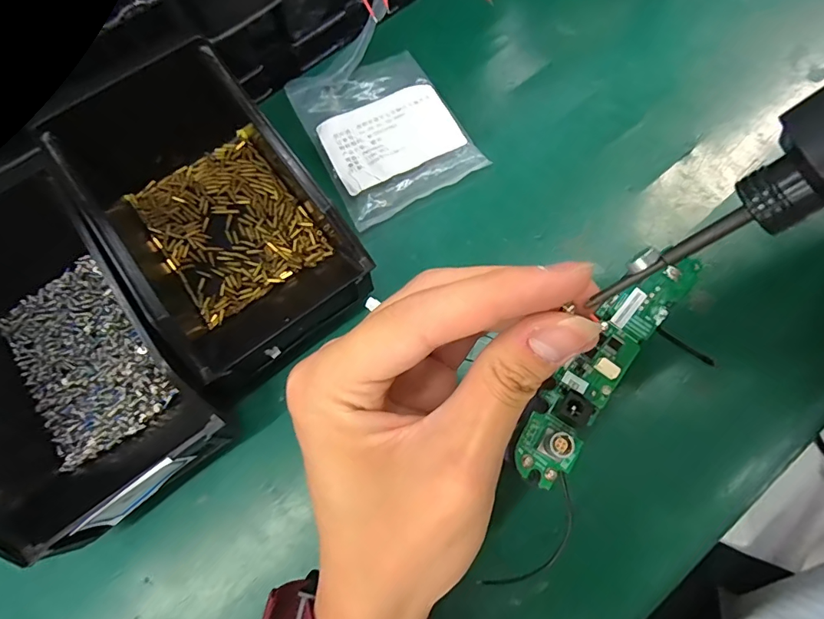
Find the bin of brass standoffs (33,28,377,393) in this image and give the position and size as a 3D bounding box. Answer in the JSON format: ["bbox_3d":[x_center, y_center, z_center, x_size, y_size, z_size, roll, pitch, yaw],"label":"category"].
[{"bbox_3d":[-0.124,-0.067,0.271,0.104,0.069,0.212,-36,77,-10],"label":"bin of brass standoffs"}]

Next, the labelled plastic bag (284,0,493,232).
[{"bbox_3d":[-0.023,-0.133,0.311,0.096,0.017,0.133,-30,76,-8],"label":"labelled plastic bag"}]

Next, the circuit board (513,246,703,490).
[{"bbox_3d":[0.079,0.021,0.185,0.023,0.011,0.110,37,84,10],"label":"circuit board"}]

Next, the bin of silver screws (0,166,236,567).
[{"bbox_3d":[-0.186,0.025,0.237,0.120,0.074,0.174,-36,77,-10],"label":"bin of silver screws"}]

